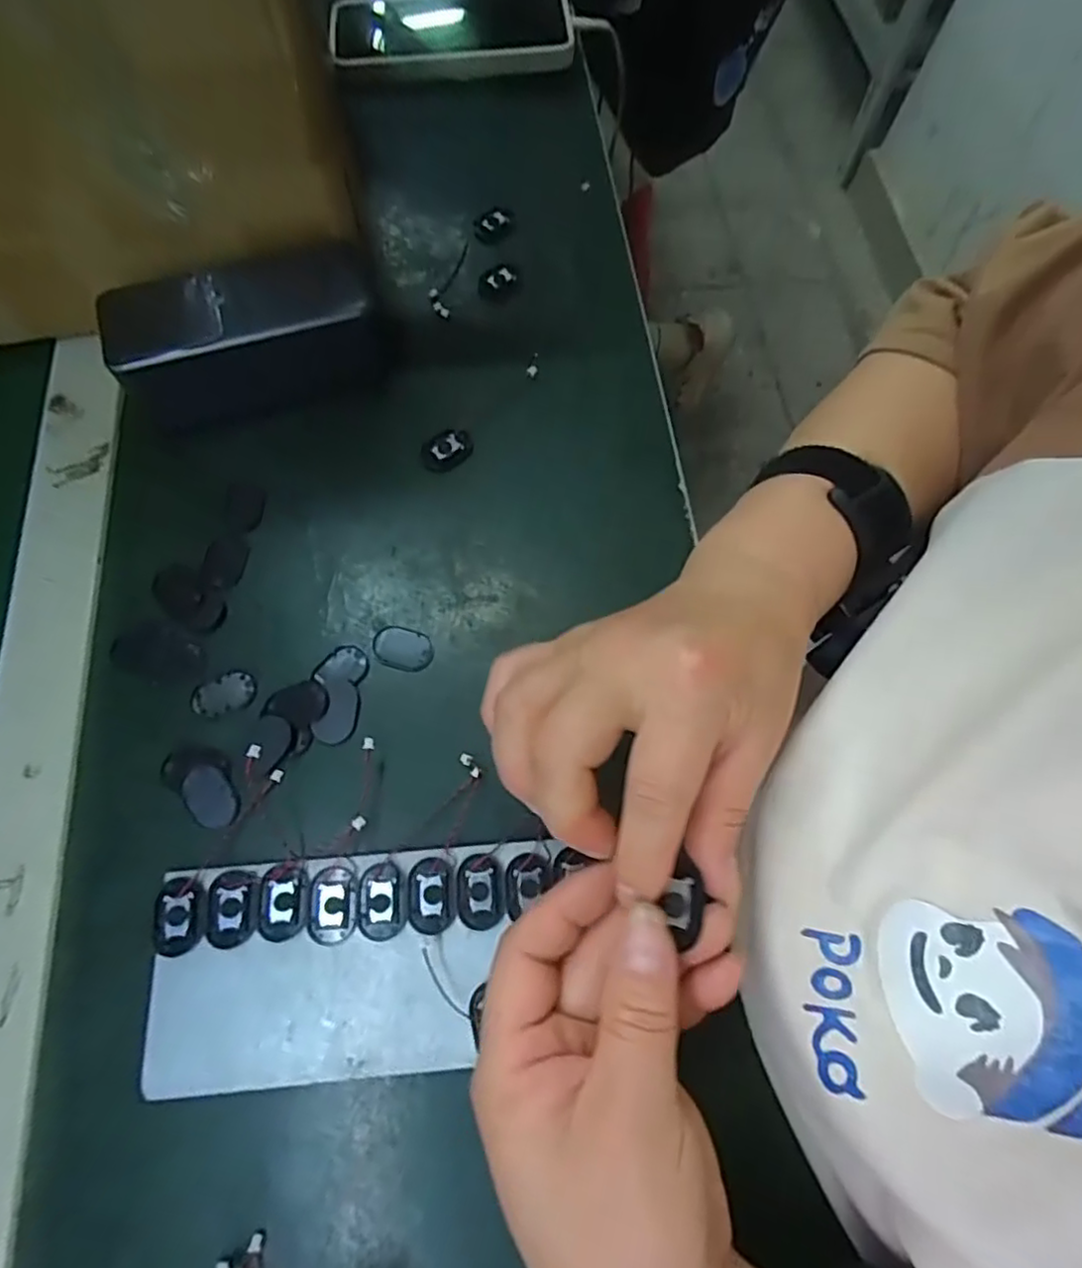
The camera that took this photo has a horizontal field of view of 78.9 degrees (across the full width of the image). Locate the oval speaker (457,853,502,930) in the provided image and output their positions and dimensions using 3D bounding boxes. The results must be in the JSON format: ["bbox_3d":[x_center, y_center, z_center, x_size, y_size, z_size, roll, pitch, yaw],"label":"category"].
[{"bbox_3d":[-0.025,0.105,0.267,0.017,0.004,0.028,-5,70,-4],"label":"oval speaker"}]

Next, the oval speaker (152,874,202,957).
[{"bbox_3d":[-0.144,0.111,0.260,0.018,0.004,0.029,-9,70,-6],"label":"oval speaker"}]

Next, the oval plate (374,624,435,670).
[{"bbox_3d":[-0.065,0.006,0.310,0.028,0.004,0.020,14,70,3],"label":"oval plate"}]

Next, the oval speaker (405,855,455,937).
[{"bbox_3d":[-0.045,0.105,0.265,0.019,0.004,0.029,-1,70,-3],"label":"oval speaker"}]

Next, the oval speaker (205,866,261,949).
[{"bbox_3d":[-0.124,0.108,0.261,0.019,0.004,0.029,3,69,-1],"label":"oval speaker"}]

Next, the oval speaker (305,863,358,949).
[{"bbox_3d":[-0.084,0.108,0.263,0.019,0.004,0.029,0,70,-2],"label":"oval speaker"}]

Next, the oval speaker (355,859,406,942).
[{"bbox_3d":[-0.064,0.107,0.264,0.019,0.004,0.029,-1,70,-3],"label":"oval speaker"}]

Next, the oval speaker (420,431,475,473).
[{"bbox_3d":[-0.050,-0.099,0.350,0.029,0.004,0.021,-34,74,-14],"label":"oval speaker"}]

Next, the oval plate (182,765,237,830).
[{"bbox_3d":[-0.143,0.069,0.281,0.018,0.004,0.030,-34,74,-14],"label":"oval plate"}]

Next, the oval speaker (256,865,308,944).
[{"bbox_3d":[-0.104,0.107,0.262,0.019,0.004,0.028,3,69,-1],"label":"oval speaker"}]

